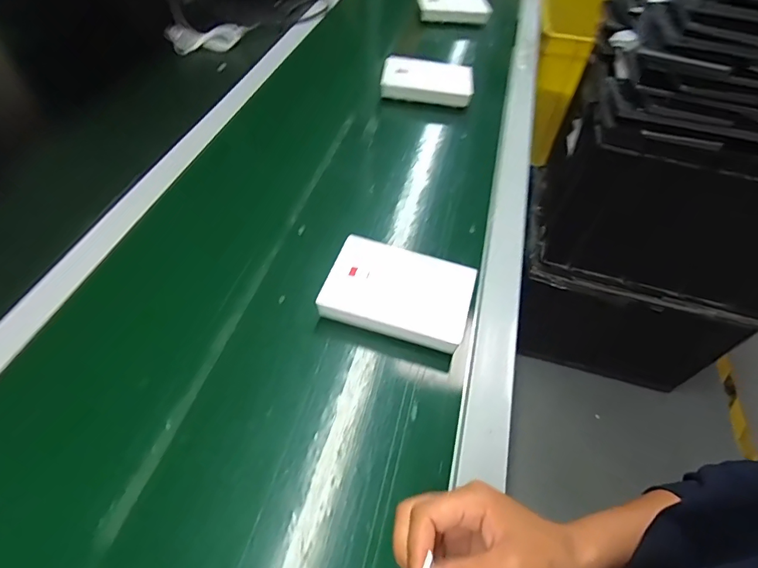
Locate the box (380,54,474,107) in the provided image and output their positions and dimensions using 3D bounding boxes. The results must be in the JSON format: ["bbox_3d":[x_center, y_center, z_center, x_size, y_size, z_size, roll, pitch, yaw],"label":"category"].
[{"bbox_3d":[0.082,-0.345,0.767,0.149,0.031,0.094,11,49,1],"label":"box"}]

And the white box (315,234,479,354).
[{"bbox_3d":[0.021,0.006,0.461,0.141,0.021,0.099,16,49,6],"label":"white box"}]

